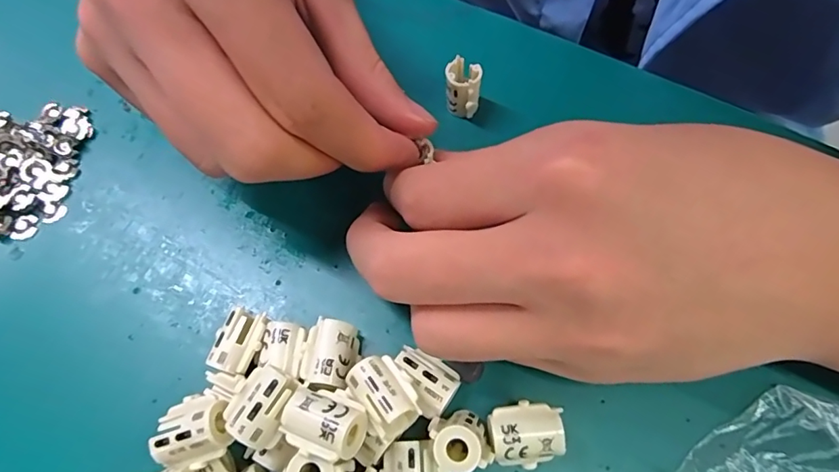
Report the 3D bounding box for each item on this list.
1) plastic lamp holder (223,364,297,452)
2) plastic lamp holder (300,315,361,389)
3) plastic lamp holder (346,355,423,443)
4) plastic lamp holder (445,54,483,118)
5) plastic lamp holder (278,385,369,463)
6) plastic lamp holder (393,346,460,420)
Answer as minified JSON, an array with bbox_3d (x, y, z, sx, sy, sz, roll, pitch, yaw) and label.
[{"bbox_3d":[-0.047,0.052,0.154,0.018,0.015,0.021,30,70,14],"label":"plastic lamp holder"},{"bbox_3d":[-0.029,0.040,0.171,0.018,0.017,0.022,15,67,9],"label":"plastic lamp holder"},{"bbox_3d":[-0.010,0.048,0.154,0.017,0.013,0.024,-35,69,-13],"label":"plastic lamp holder"},{"bbox_3d":[0.017,-0.061,0.209,0.014,0.019,0.016,5,68,5],"label":"plastic lamp holder"},{"bbox_3d":[-0.027,0.055,0.149,0.025,0.018,0.019,20,68,11],"label":"plastic lamp holder"},{"bbox_3d":[0.001,0.047,0.166,0.022,0.013,0.017,35,72,16],"label":"plastic lamp holder"}]

